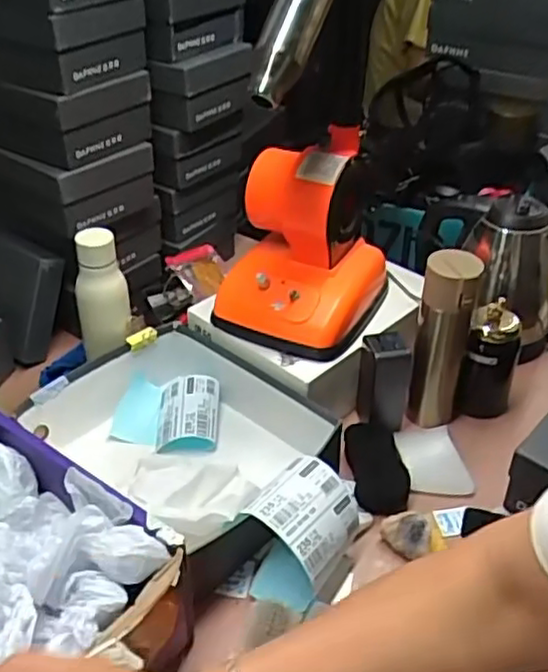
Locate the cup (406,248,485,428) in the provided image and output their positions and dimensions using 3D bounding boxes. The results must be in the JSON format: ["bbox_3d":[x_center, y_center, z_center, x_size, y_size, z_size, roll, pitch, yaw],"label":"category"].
[{"bbox_3d":[0.210,0.008,0.858,0.065,0.231,0.055,11,38,14],"label":"cup"}]

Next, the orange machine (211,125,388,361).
[{"bbox_3d":[0.041,-0.122,0.877,0.179,0.197,0.206,16,40,20],"label":"orange machine"}]

